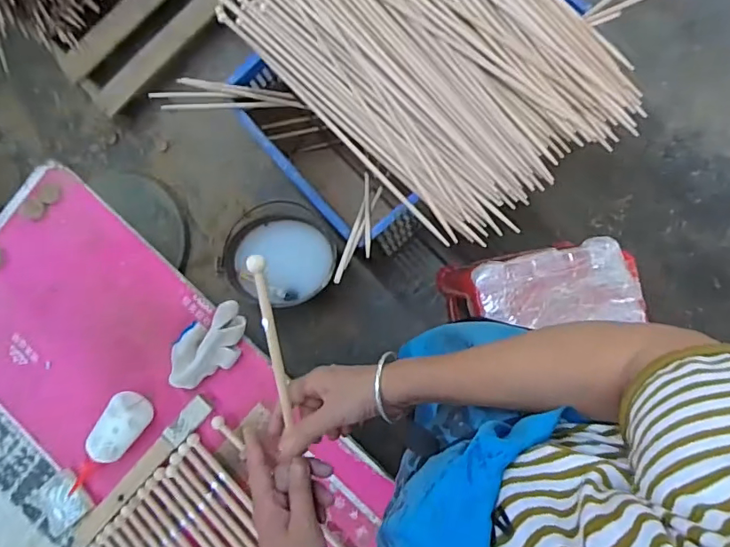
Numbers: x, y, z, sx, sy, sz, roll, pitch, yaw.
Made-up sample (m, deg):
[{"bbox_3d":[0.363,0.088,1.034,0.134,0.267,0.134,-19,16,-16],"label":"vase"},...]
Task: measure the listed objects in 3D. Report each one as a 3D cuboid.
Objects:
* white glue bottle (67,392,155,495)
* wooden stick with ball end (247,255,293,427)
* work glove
[{"bbox_3d":[-0.403,0.265,0.757,0.064,0.056,0.204,41,92,8],"label":"white glue bottle"},{"bbox_3d":[-0.090,0.068,0.492,0.013,0.020,0.171,-9,97,9],"label":"wooden stick with ball end"},{"bbox_3d":[-0.238,0.115,0.758,0.138,0.035,0.081,-39,82,3],"label":"work glove"}]

